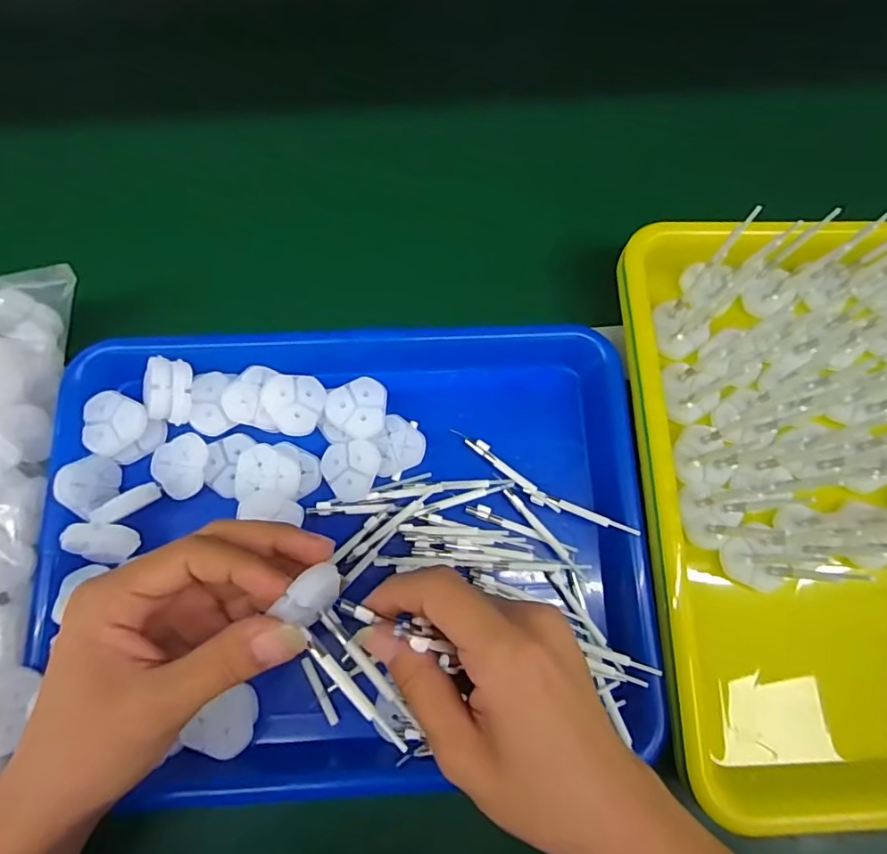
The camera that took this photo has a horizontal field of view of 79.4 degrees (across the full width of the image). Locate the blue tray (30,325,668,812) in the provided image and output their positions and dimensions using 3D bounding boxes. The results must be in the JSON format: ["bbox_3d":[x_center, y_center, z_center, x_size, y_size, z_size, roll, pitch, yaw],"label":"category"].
[{"bbox_3d":[-0.051,0.065,0.305,0.322,0.030,0.251,-4,76,-3],"label":"blue tray"}]

